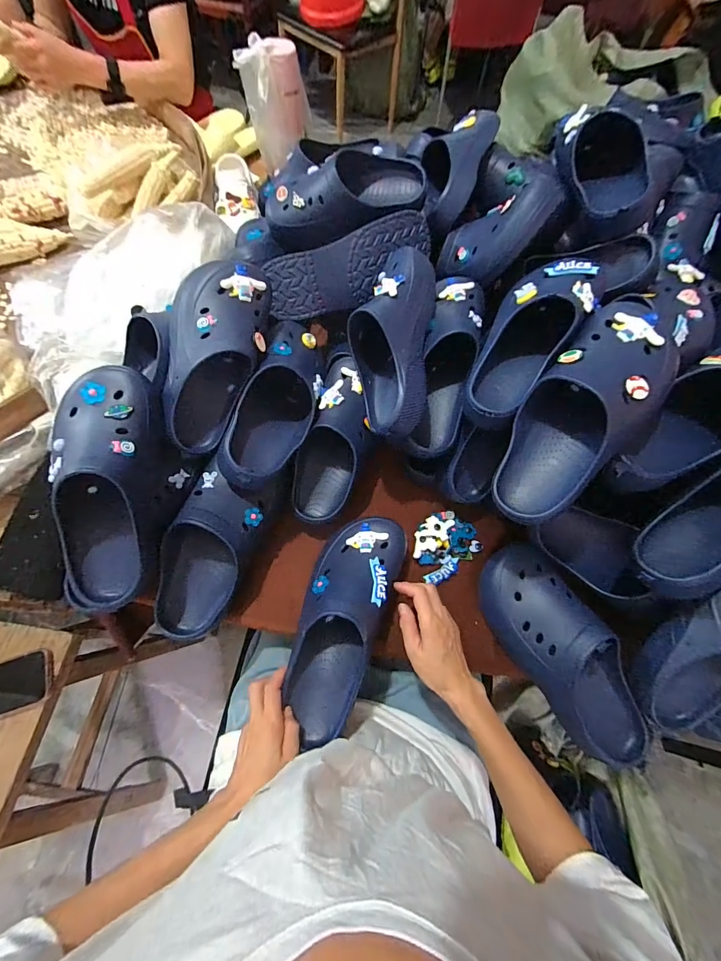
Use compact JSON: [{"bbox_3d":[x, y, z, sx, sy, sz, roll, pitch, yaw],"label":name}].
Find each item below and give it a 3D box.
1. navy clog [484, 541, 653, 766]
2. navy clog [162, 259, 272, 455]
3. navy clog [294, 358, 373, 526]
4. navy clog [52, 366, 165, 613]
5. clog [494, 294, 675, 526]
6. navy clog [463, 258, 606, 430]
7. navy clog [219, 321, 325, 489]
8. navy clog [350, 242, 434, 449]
[{"bbox_3d":[0.271,0.222,0.493,0.112,0.090,0.296,-25,71,-13],"label":"navy clog"},{"bbox_3d":[-0.192,-0.160,0.495,0.114,0.078,0.250,18,94,4],"label":"navy clog"},{"bbox_3d":[-0.034,-0.061,0.563,0.106,0.081,0.253,12,92,2],"label":"navy clog"},{"bbox_3d":[-0.296,0.016,0.439,0.104,0.105,0.296,2,91,-3],"label":"navy clog"},{"bbox_3d":[0.256,-0.078,0.430,0.127,0.089,0.288,32,95,10],"label":"clog"},{"bbox_3d":[0.217,-0.189,0.490,0.104,0.086,0.270,32,90,10],"label":"navy clog"},{"bbox_3d":[-0.113,-0.112,0.536,0.103,0.096,0.277,6,67,-1],"label":"navy clog"},{"bbox_3d":[0.042,-0.198,0.530,0.115,0.081,0.290,4,83,-2],"label":"navy clog"}]

